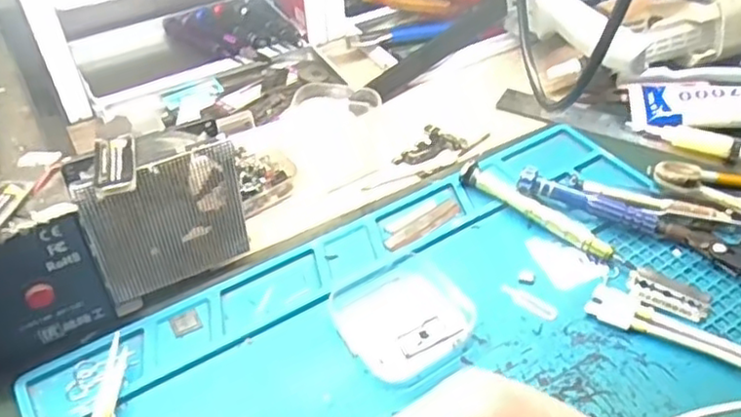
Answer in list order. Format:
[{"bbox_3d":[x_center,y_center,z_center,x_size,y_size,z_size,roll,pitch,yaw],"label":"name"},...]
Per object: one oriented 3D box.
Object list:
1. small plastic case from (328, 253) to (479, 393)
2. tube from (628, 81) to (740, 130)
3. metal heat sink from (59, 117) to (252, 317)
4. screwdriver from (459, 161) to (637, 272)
[{"bbox_3d":[0.018,0.056,0.354,0.065,0.012,0.064,-27,50,-24],"label":"small plastic case"},{"bbox_3d":[0.249,-0.078,0.472,0.119,0.023,0.049,3,45,4],"label":"tube"},{"bbox_3d":[-0.110,0.002,0.360,0.081,0.084,0.035,-25,50,-23],"label":"metal heat sink"},{"bbox_3d":[0.104,0.004,0.404,0.116,0.015,0.011,32,53,29],"label":"screwdriver"}]

